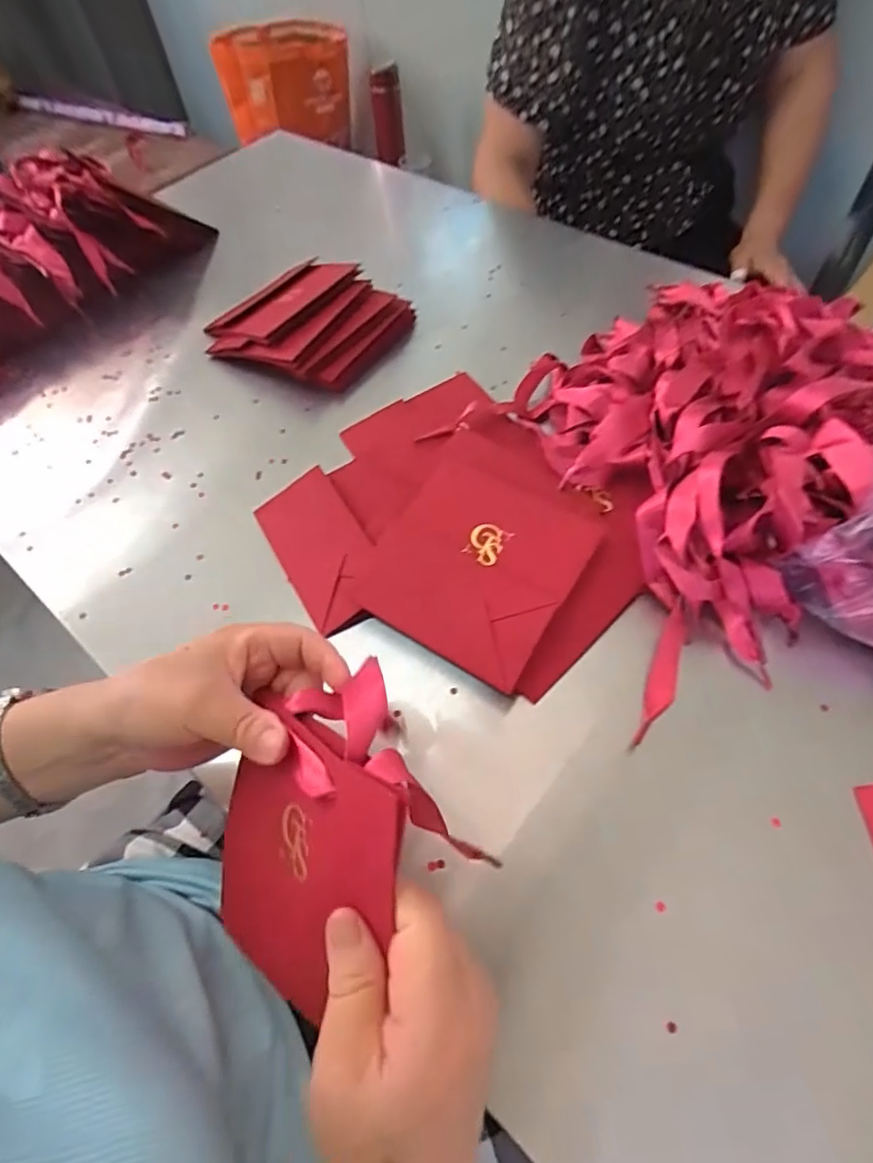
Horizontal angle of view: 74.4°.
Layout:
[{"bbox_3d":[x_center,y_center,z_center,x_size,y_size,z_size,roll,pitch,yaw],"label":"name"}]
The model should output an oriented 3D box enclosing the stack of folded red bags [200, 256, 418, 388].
[{"bbox_3d":[-0.141,-0.280,0.619,0.180,0.051,0.158,25,63,19],"label":"stack of folded red bags"}]

